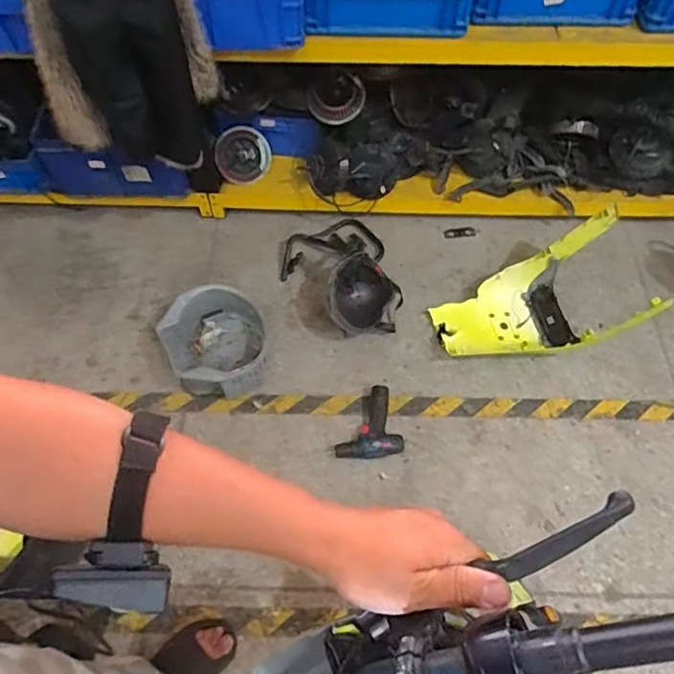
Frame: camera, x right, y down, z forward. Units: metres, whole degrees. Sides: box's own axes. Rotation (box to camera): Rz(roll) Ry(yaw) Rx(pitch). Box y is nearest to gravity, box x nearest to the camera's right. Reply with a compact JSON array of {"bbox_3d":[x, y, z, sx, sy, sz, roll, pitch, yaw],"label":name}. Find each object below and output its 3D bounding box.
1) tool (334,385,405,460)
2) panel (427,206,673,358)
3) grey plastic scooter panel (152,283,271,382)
[{"bbox_3d":[0.073,0.239,1.524,0.181,0.050,0.204,-11,60,-6],"label":"tool"},{"bbox_3d":[0.559,-0.086,1.576,0.500,0.286,0.335,-12,60,-6],"label":"panel"},{"bbox_3d":[-0.342,0.011,1.596,0.287,0.175,0.309,-23,62,-12],"label":"grey plastic scooter panel"}]

